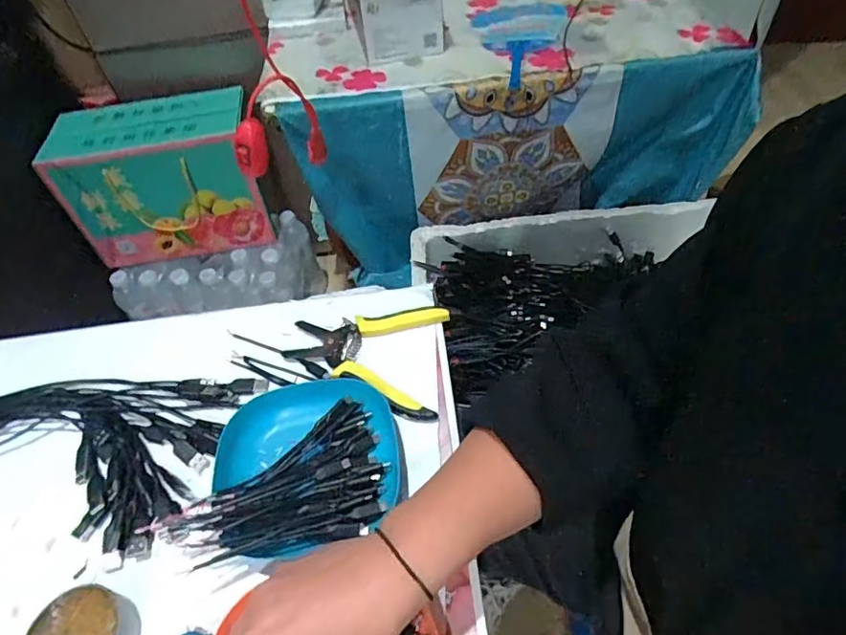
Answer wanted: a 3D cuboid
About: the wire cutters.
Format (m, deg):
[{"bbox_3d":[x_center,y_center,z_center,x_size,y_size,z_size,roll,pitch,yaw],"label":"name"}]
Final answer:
[{"bbox_3d":[-0.055,0.033,0.497,0.147,0.017,0.114,6,52,10],"label":"wire cutters"}]

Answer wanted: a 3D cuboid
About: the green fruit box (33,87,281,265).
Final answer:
[{"bbox_3d":[-0.457,-0.248,0.979,0.327,0.238,0.146,-8,51,-1],"label":"green fruit box"}]

